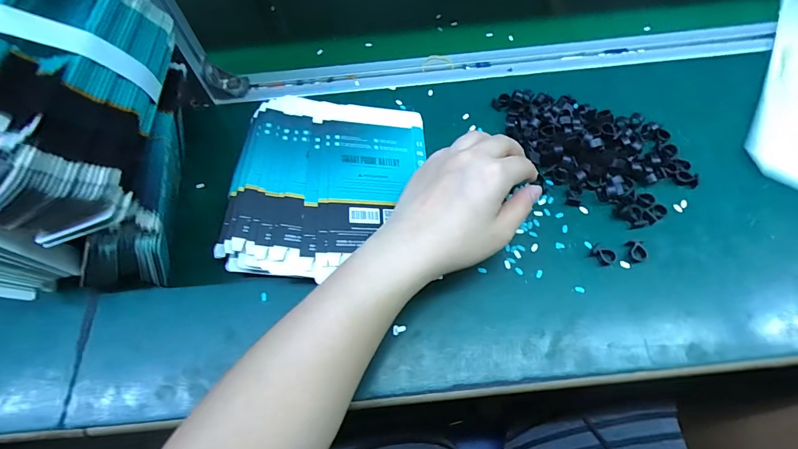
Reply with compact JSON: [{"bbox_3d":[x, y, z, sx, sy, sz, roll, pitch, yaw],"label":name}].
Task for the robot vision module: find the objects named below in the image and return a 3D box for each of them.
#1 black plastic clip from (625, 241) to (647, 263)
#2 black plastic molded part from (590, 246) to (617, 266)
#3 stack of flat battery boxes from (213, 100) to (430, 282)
[{"bbox_3d":[0.189,0.021,0.302,0.014,0.007,0.018,-12,63,-2],"label":"black plastic clip"},{"bbox_3d":[0.165,0.024,0.304,0.015,0.007,0.017,-38,67,-14],"label":"black plastic molded part"},{"bbox_3d":[-0.061,-0.036,0.331,0.151,0.032,0.172,3,64,5],"label":"stack of flat battery boxes"}]

